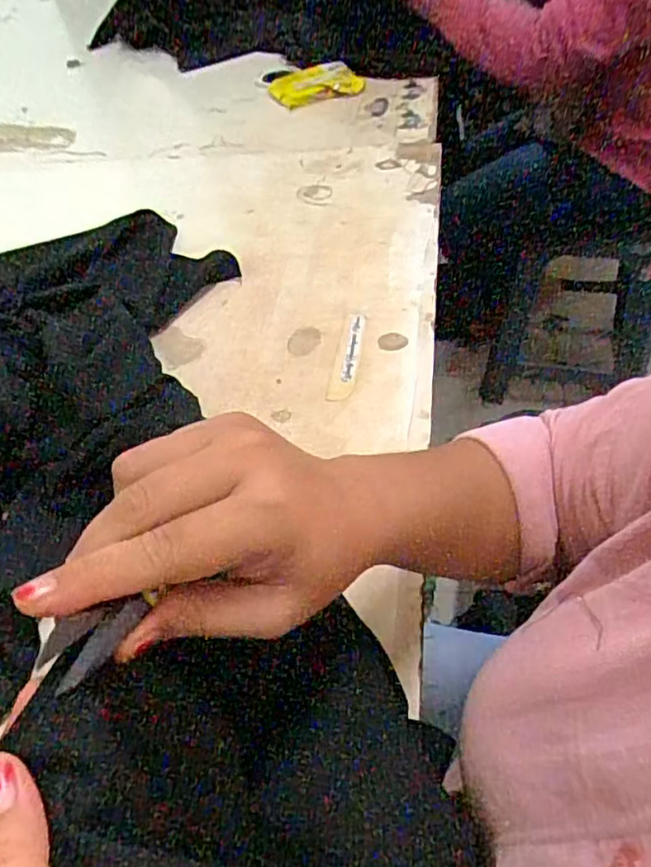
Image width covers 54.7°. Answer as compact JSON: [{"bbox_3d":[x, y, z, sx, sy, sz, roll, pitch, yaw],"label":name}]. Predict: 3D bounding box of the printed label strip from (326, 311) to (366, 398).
[{"bbox_3d":[0.021,-0.070,0.566,0.023,0.004,0.106,1,53,17],"label":"printed label strip"}]

